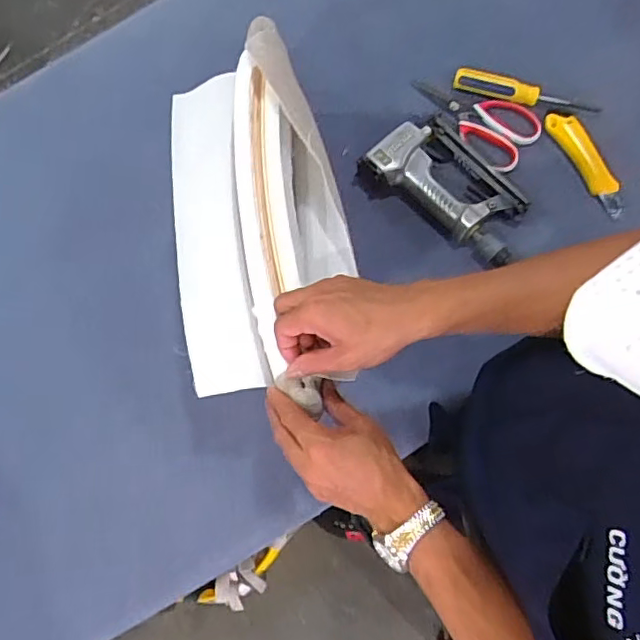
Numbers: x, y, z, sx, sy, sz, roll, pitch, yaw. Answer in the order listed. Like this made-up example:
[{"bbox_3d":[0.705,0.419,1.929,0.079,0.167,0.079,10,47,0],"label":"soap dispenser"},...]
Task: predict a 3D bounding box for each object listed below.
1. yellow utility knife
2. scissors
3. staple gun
[{"bbox_3d":[0.344,-0.203,0.744,0.036,0.021,0.151,-32,75,-4],"label":"yellow utility knife"},{"bbox_3d":[0.205,-0.275,0.778,0.175,0.015,0.089,37,81,13],"label":"scissors"},{"bbox_3d":[0.173,-0.169,0.745,0.219,0.040,0.134,43,82,14],"label":"staple gun"}]

